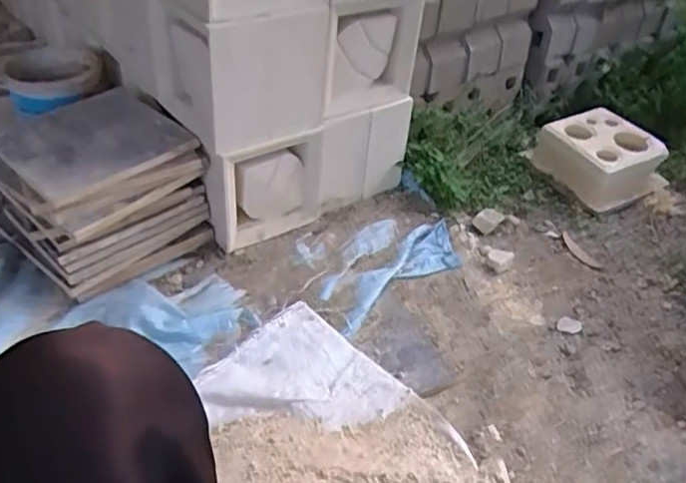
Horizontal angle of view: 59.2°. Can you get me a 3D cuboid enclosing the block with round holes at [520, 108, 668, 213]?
[{"bbox_3d":[0.607,-0.205,1.427,0.245,0.097,0.250,-20,44,-25],"label":"block with round holes"}]

